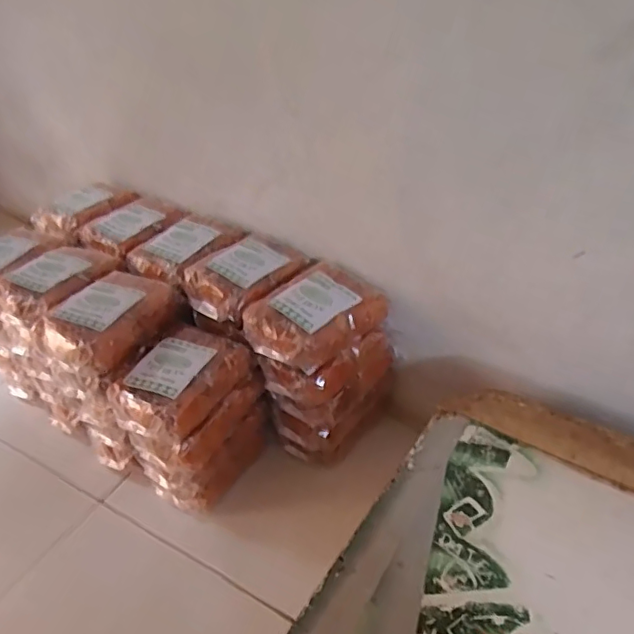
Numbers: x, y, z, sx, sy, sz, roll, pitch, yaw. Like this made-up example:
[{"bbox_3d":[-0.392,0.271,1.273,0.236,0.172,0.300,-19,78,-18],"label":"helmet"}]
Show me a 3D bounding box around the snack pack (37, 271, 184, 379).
[{"bbox_3d":[-0.310,0.005,0.837,0.133,0.071,0.186,14,43,23],"label":"snack pack"}]

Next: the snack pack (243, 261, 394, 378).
[{"bbox_3d":[-0.003,-0.004,0.805,0.139,0.068,0.183,26,48,33],"label":"snack pack"}]

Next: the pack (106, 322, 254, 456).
[{"bbox_3d":[-0.197,0.090,0.794,0.131,0.059,0.178,20,46,29],"label":"pack"}]

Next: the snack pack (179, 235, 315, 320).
[{"bbox_3d":[-0.109,-0.069,0.876,0.143,0.041,0.182,21,46,30],"label":"snack pack"}]

